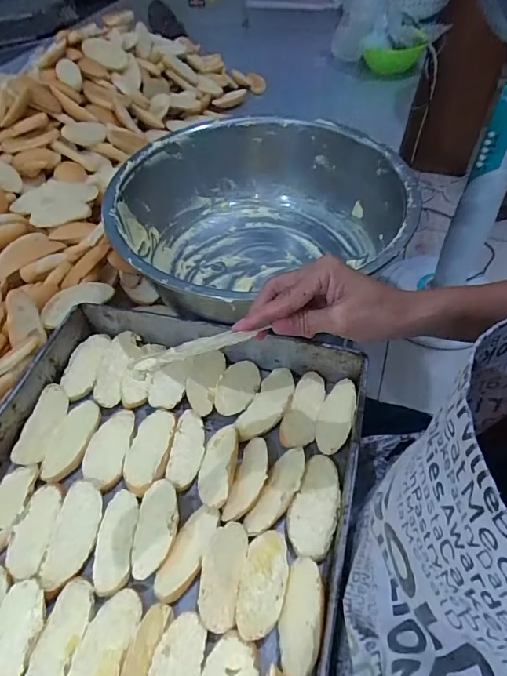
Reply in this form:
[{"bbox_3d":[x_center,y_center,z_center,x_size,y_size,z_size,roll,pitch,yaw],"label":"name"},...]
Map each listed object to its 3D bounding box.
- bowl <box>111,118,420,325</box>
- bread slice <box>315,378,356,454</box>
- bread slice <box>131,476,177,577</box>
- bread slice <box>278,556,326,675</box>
[{"bbox_3d":[0.004,-0.160,0.629,0.375,0.145,0.375,0,51,0],"label":"bowl"},{"bbox_3d":[0.092,0.085,0.485,0.037,0.008,0.094,4,49,27],"label":"bread slice"},{"bbox_3d":[-0.093,0.179,0.416,0.040,0.010,0.085,3,51,3],"label":"bread slice"},{"bbox_3d":[0.042,0.230,0.362,0.042,0.008,0.089,-17,38,36],"label":"bread slice"}]

